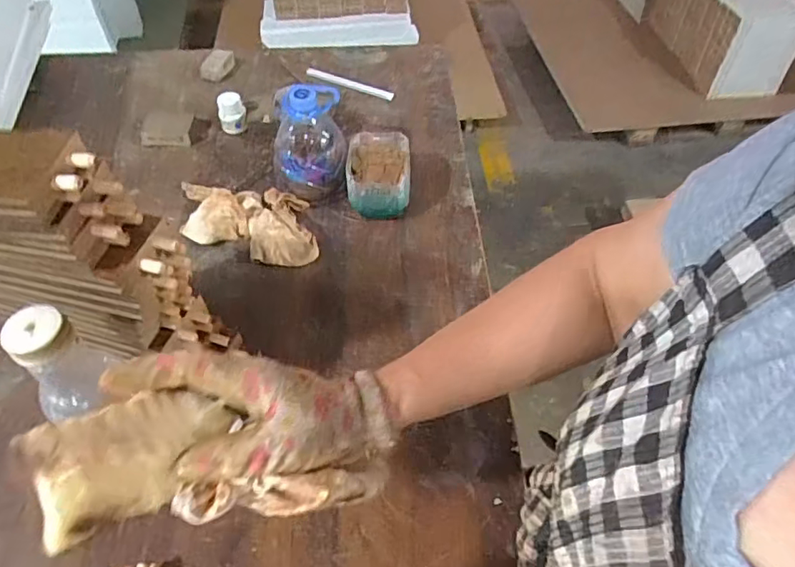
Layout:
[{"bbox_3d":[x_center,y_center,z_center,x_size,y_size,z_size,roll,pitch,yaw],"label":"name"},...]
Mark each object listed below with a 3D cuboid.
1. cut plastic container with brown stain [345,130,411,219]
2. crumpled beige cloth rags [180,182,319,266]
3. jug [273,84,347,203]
[{"bbox_3d":[-0.023,-0.139,0.730,0.080,0.065,0.108,1,51,0],"label":"cut plastic container with brown stain"},{"bbox_3d":[-0.193,-0.085,0.705,0.206,0.038,0.115,9,52,7],"label":"crumpled beige cloth rags"},{"bbox_3d":[-0.113,-0.177,0.717,0.096,0.133,0.085,-12,53,-10],"label":"jug"}]

